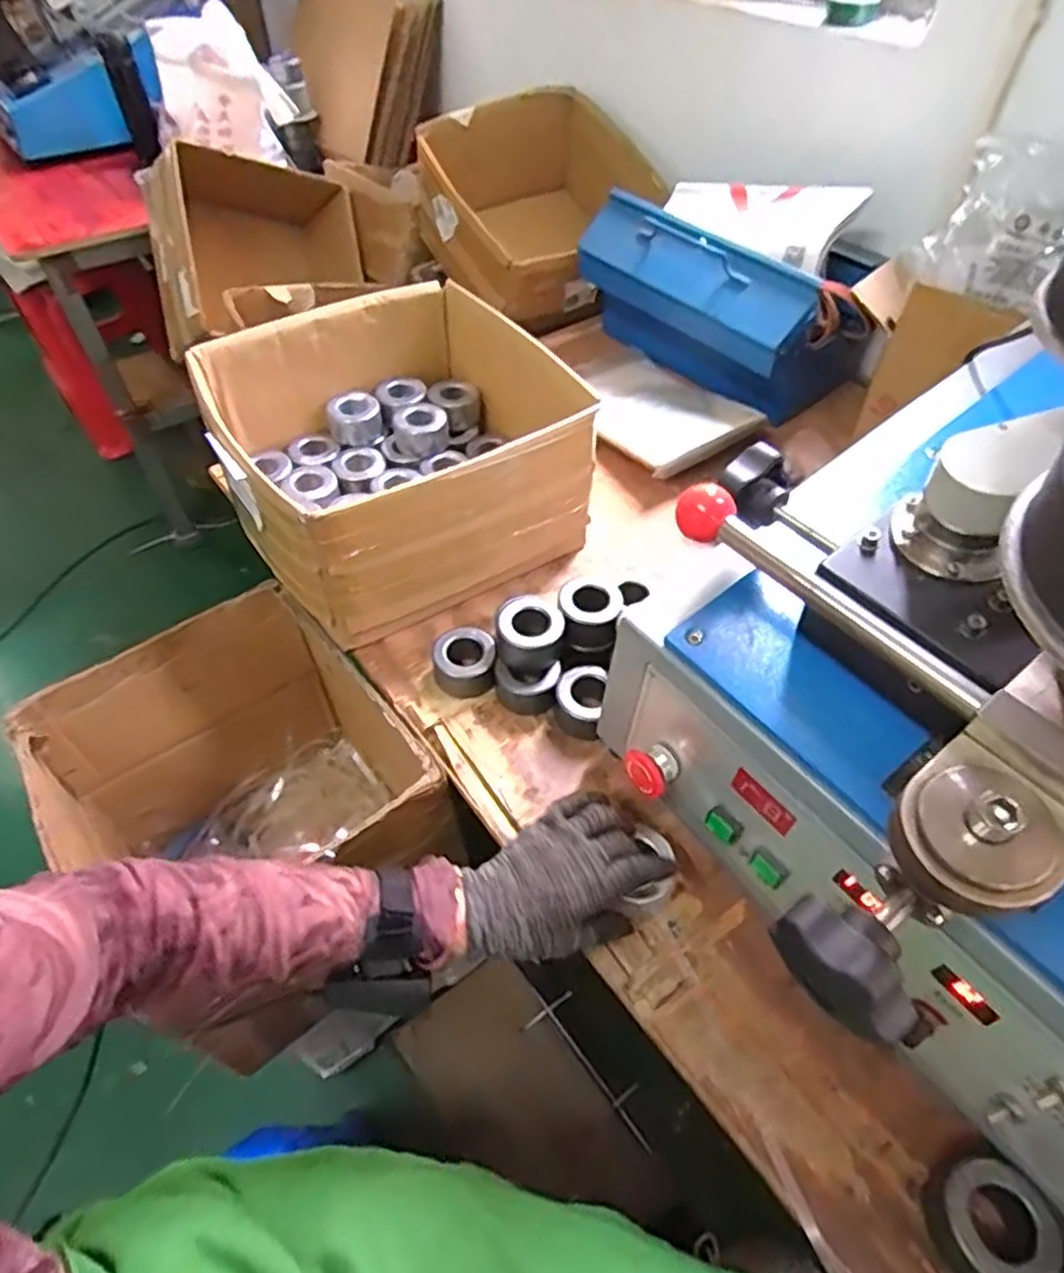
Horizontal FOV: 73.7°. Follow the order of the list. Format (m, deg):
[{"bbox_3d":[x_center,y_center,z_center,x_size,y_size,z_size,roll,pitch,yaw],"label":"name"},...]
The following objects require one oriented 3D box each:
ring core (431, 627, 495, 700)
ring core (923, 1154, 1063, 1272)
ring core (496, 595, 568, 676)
[{"bbox_3d":[-0.065,0.026,0.687,0.060,0.039,0.060,-11,51,-9],"label":"ring core"},{"bbox_3d":[0.268,0.344,0.416,0.058,0.036,0.061,-9,51,-8],"label":"ring core"},{"bbox_3d":[-0.001,-0.002,0.667,0.061,0.044,0.066,-5,50,-4],"label":"ring core"}]

